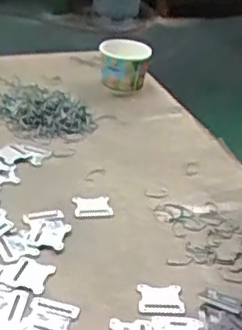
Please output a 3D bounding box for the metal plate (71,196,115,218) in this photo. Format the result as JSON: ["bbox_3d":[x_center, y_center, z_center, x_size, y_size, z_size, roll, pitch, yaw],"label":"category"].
[{"bbox_3d":[-0.037,0.053,0.822,0.051,0.005,0.042,0,32,-10],"label":"metal plate"}]

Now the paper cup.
[{"bbox_3d":[0.005,-0.176,1.122,0.088,0.083,0.100,6,31,-1],"label":"paper cup"}]

